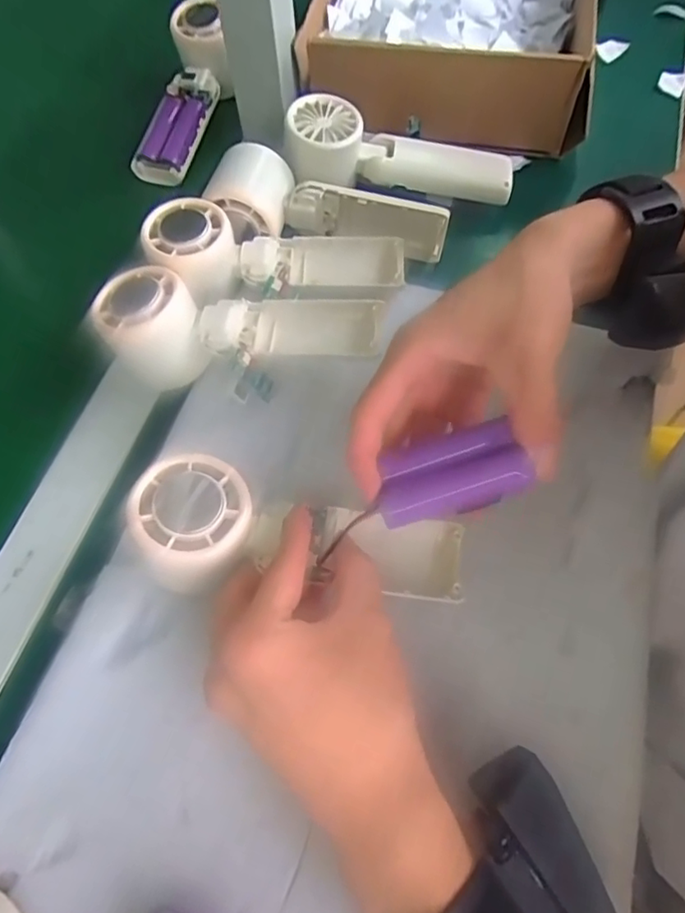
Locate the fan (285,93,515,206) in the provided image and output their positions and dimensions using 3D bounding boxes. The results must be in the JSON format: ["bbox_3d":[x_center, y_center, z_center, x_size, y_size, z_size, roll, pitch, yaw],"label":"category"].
[{"bbox_3d":[0.042,-0.217,0.405,0.158,0.039,0.044,8,65,3],"label":"fan"}]

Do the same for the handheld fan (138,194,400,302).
[{"bbox_3d":[-0.043,-0.129,0.374,0.160,0.040,0.063,0,62,-16],"label":"handheld fan"}]

